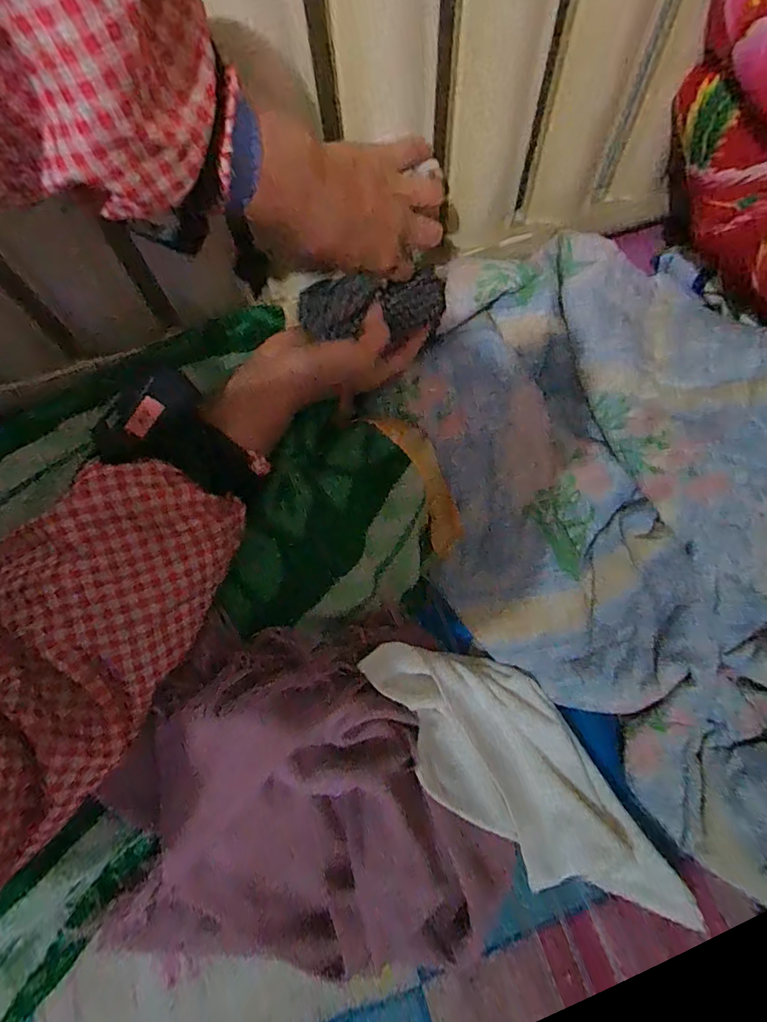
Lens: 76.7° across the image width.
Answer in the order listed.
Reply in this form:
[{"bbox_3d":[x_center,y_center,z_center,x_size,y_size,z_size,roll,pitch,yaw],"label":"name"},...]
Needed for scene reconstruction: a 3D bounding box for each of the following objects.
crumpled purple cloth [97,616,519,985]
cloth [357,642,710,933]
[{"bbox_3d":[-0.071,0.196,0.319,0.261,0.097,0.216,-18,70,-4],"label":"crumpled purple cloth"},{"bbox_3d":[0.095,0.180,0.338,0.248,0.025,0.103,36,53,8],"label":"cloth"}]

